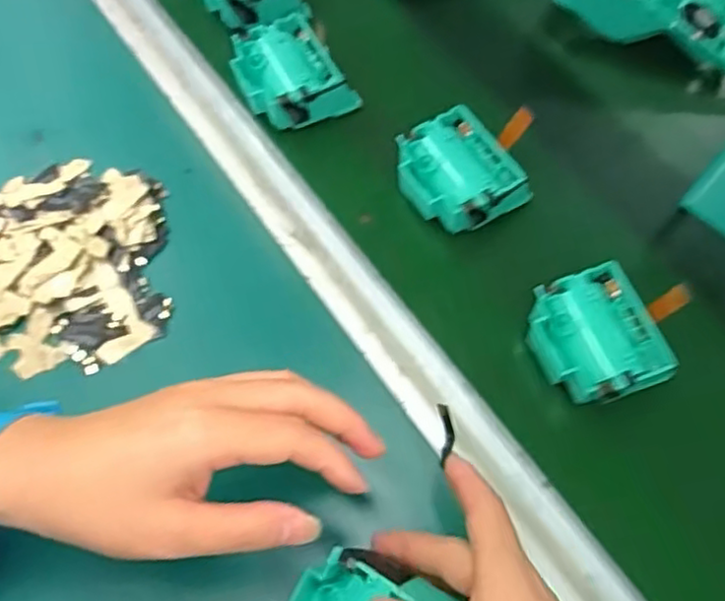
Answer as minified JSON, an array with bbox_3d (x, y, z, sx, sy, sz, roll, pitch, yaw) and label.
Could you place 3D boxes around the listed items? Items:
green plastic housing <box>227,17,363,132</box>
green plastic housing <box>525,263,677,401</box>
[{"bbox_3d":[-0.053,-0.166,0.499,0.076,0.038,0.076,-24,62,-9],"label":"green plastic housing"},{"bbox_3d":[0.140,0.027,0.411,0.068,0.042,0.075,-20,61,-7],"label":"green plastic housing"}]

